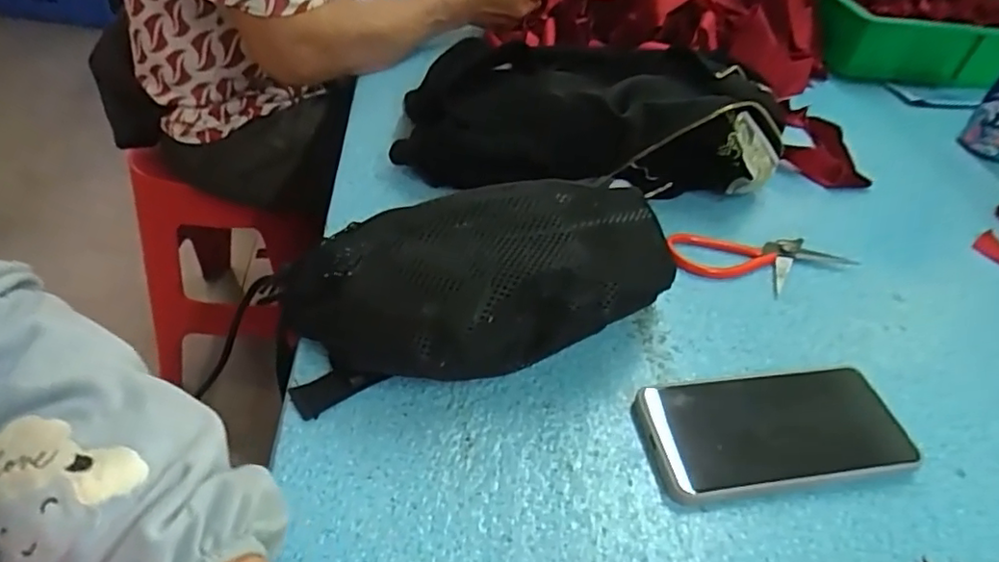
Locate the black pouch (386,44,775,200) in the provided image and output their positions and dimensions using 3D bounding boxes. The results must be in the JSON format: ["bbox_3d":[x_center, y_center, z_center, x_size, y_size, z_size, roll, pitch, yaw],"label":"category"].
[{"bbox_3d":[0.086,-0.151,0.571,0.354,0.103,0.139,6,40,0],"label":"black pouch"}]

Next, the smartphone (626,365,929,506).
[{"bbox_3d":[0.171,0.094,0.385,0.159,0.016,0.076,-3,45,-10],"label":"smartphone"}]

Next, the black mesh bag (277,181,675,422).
[{"bbox_3d":[0.000,0.005,0.399,0.267,0.095,0.122,-14,44,-22],"label":"black mesh bag"}]

